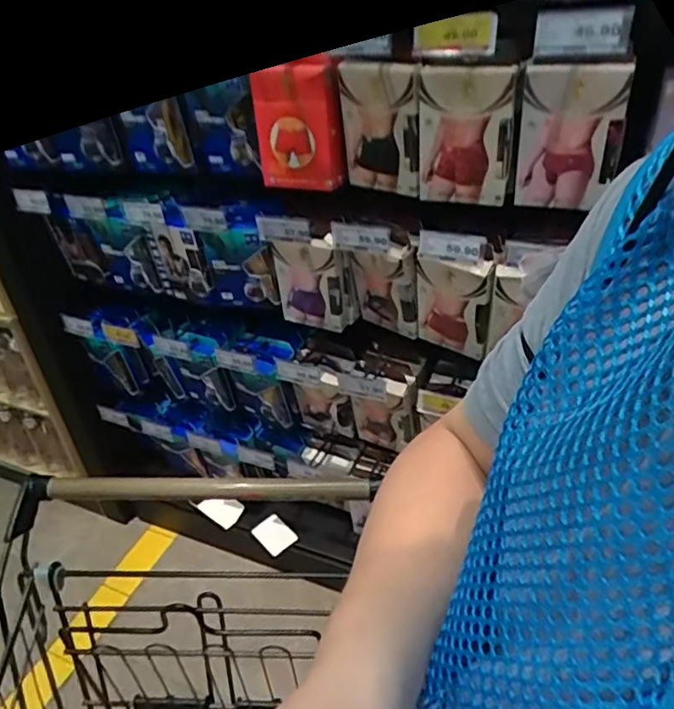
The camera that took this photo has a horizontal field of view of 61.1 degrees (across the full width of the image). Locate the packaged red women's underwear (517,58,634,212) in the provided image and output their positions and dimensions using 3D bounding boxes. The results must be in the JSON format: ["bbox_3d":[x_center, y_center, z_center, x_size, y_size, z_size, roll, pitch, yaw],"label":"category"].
[{"bbox_3d":[0.320,-0.301,0.792,0.132,0.185,0.029,12,37,21],"label":"packaged red women's underwear"}]

